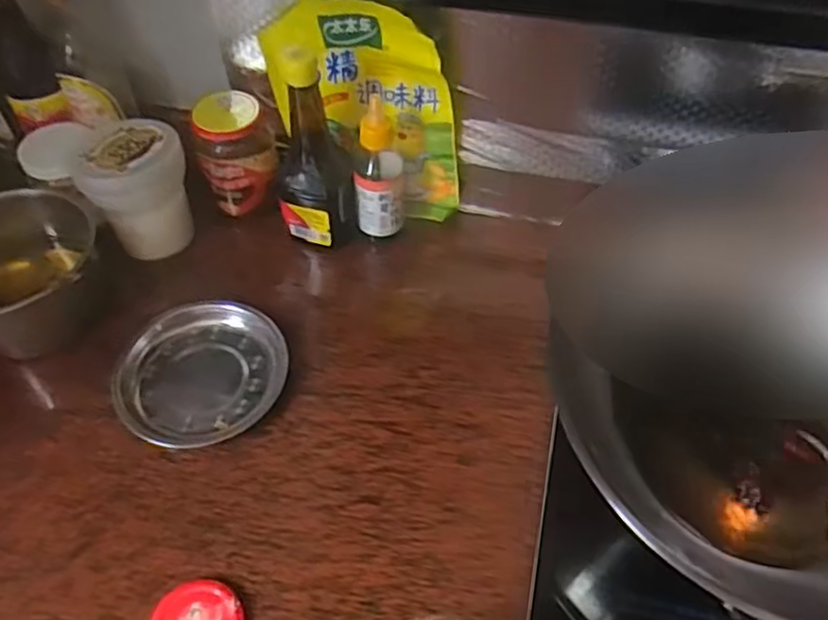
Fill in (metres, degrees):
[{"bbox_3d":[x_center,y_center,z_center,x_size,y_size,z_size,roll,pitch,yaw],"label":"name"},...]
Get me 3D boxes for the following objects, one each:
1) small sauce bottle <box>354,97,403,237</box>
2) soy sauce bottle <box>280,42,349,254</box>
[{"bbox_3d":[-0.035,-0.137,0.686,0.046,0.140,0.043,-1,55,-2],"label":"small sauce bottle"},{"bbox_3d":[-0.100,-0.157,0.665,0.066,0.202,0.074,-6,56,-6],"label":"soy sauce bottle"}]

